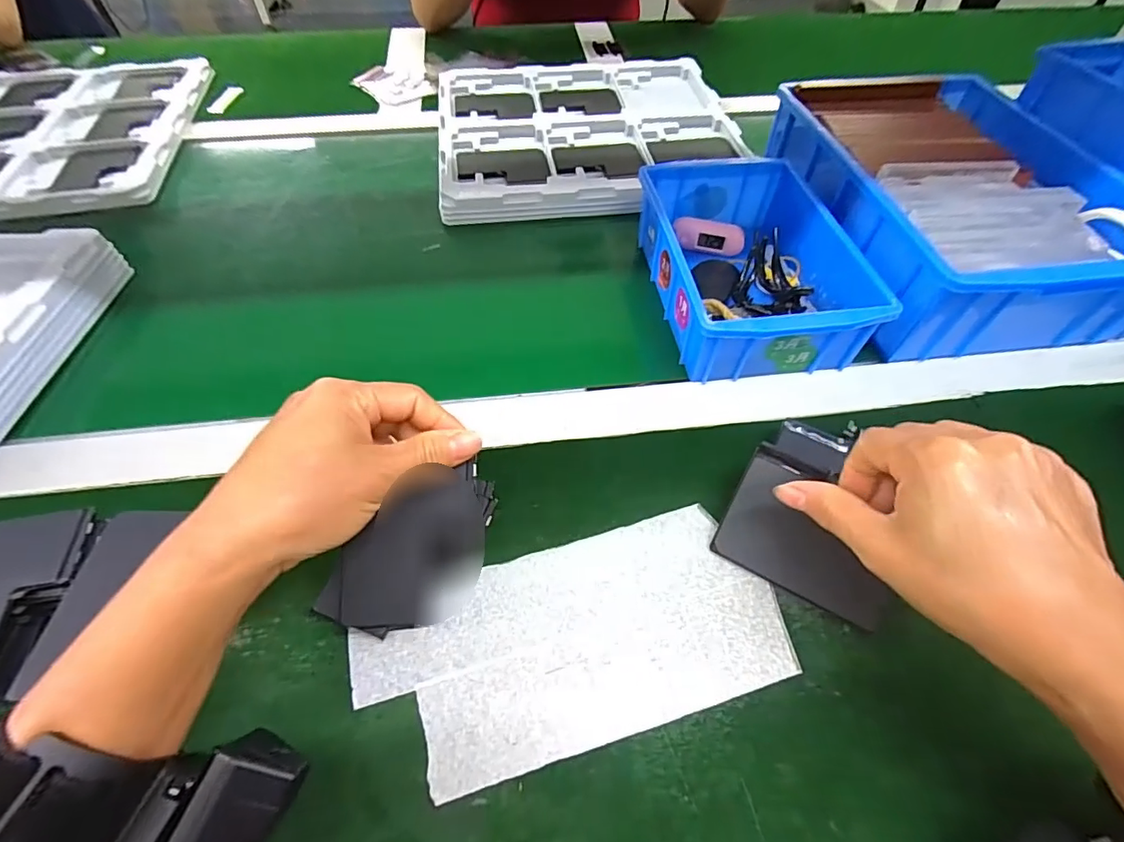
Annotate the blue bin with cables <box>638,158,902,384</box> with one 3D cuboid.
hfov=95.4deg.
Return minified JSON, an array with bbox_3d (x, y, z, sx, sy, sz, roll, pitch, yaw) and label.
[{"bbox_3d":[0.139,-0.121,0.391,0.127,0.061,0.190,-6,55,-5],"label":"blue bin with cables"}]

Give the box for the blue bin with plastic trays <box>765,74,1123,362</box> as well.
[{"bbox_3d":[0.310,-0.186,0.424,0.198,0.079,0.297,-5,55,-4],"label":"blue bin with plastic trays"}]

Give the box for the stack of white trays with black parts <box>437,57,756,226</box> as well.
[{"bbox_3d":[0.025,-0.318,0.557,0.308,0.031,0.278,-4,55,-4],"label":"stack of white trays with black parts"}]

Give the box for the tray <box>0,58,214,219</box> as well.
[{"bbox_3d":[-0.549,-0.311,0.551,0.280,0.021,0.313,-10,55,-8],"label":"tray"}]

